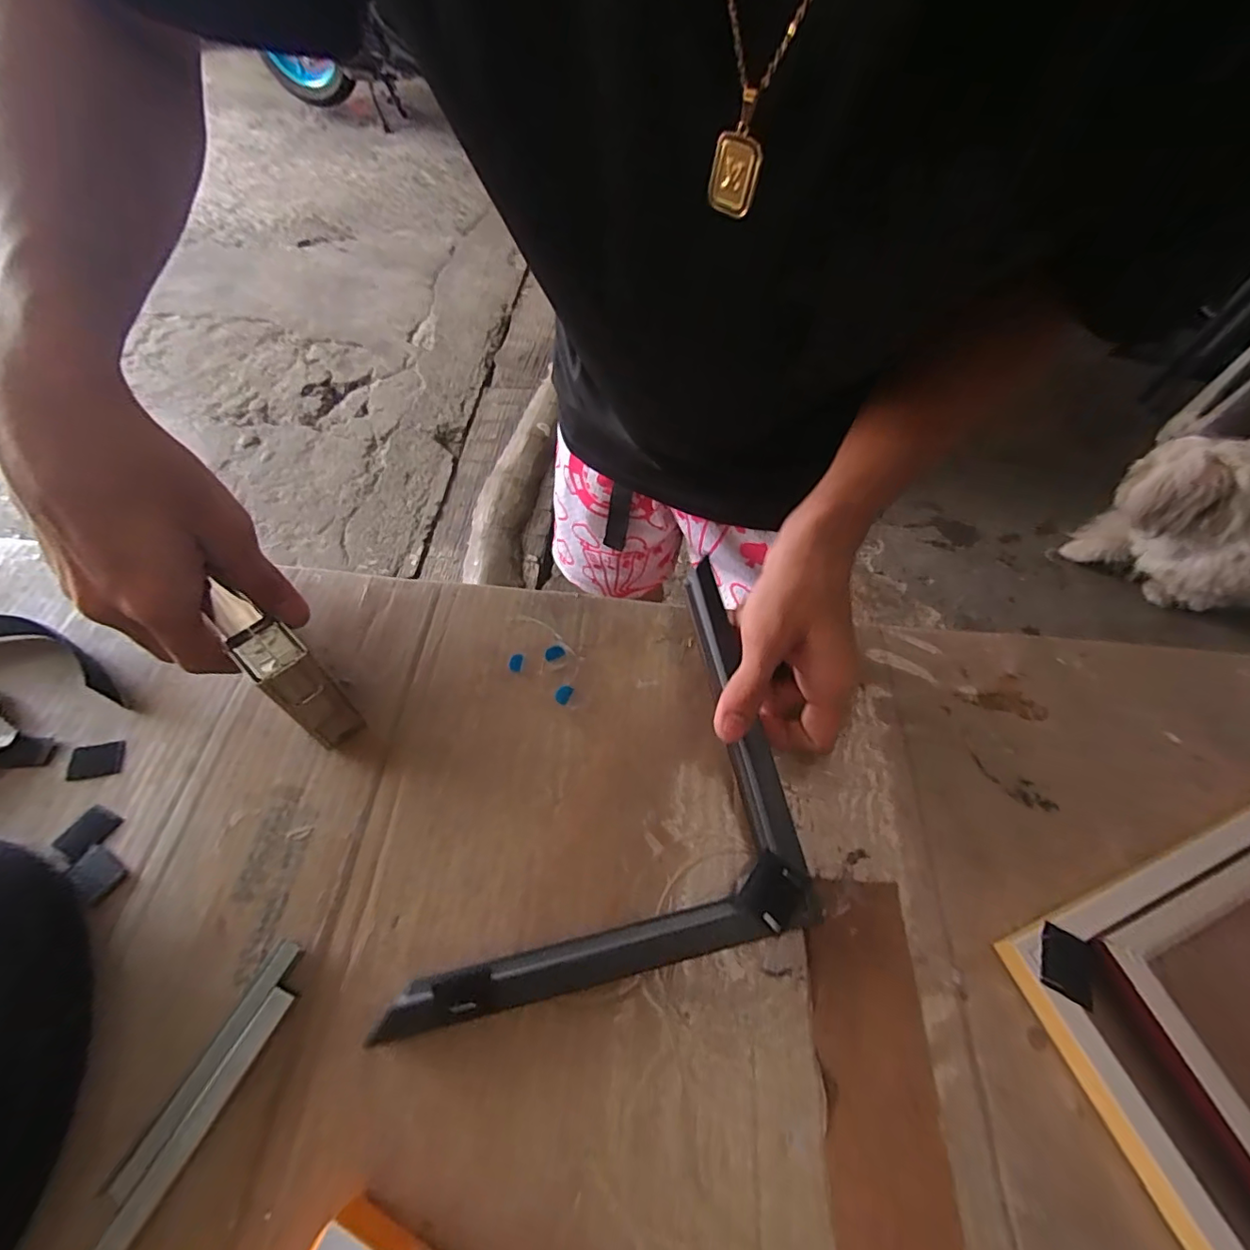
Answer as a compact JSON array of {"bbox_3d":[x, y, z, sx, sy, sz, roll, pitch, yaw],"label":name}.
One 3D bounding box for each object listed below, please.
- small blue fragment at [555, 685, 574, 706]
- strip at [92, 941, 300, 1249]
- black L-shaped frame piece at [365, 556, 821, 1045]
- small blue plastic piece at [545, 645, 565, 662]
[{"bbox_3d":[-0.036,0.041,0.316,0.009,0.004,0.012,22,59,10],"label":"small blue fragment"},{"bbox_3d":[-0.167,0.185,0.212,0.020,0.008,0.100,22,59,10],"label":"strip"},{"bbox_3d":[-0.022,0.069,0.271,0.192,0.033,0.188,-9,59,-9],"label":"black L-shaped frame piece"},{"bbox_3d":[-0.044,0.017,0.329,0.012,0.004,0.009,-22,62,-16],"label":"small blue plastic piece"}]

